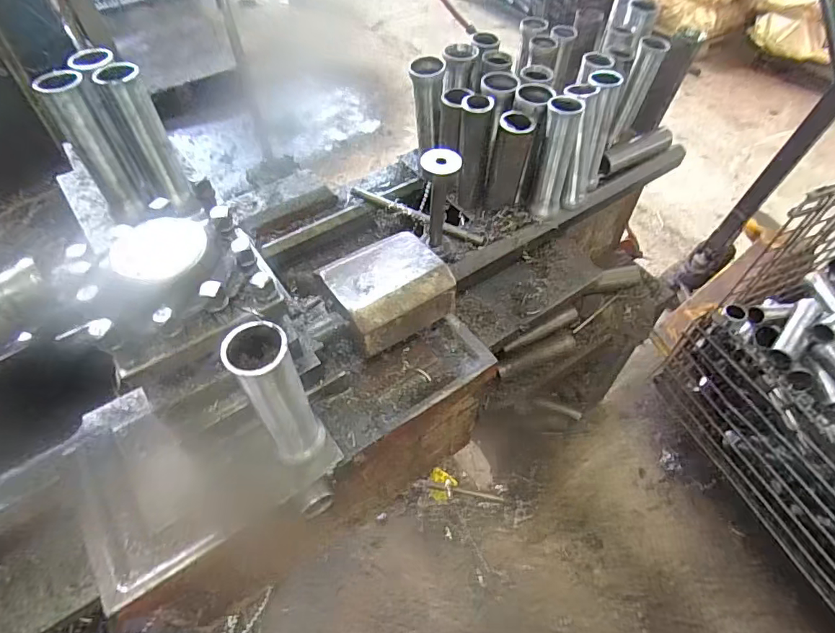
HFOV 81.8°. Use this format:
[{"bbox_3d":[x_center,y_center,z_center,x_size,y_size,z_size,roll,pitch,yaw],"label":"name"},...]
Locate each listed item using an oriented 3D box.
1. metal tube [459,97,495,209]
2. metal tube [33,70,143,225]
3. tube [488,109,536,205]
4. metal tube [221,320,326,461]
[{"bbox_3d":[0.090,-0.252,0.760,0.046,0.178,0.044,1,53,3],"label":"metal tube"},{"bbox_3d":[-0.424,-0.221,0.640,0.050,0.186,0.060,-27,57,-17],"label":"metal tube"},{"bbox_3d":[0.146,-0.247,0.763,0.060,0.143,0.051,14,55,13],"label":"tube"},{"bbox_3d":[-0.130,0.076,0.458,0.047,0.183,0.054,-27,57,-17],"label":"metal tube"}]

